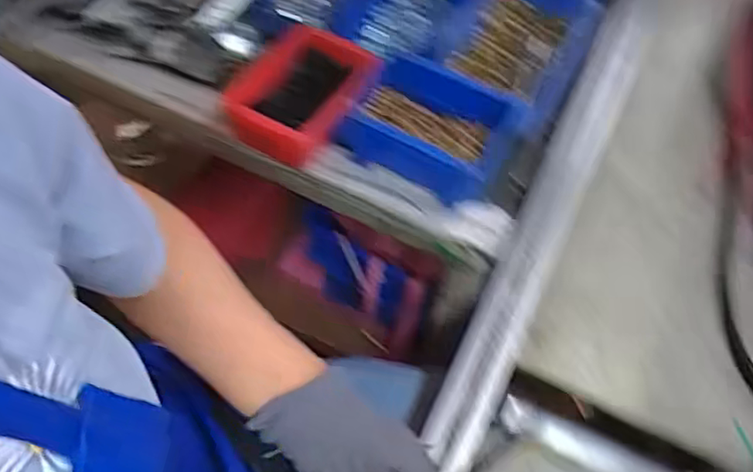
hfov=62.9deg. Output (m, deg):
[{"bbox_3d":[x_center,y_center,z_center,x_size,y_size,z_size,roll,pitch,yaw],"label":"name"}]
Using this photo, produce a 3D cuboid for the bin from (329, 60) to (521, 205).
[{"bbox_3d":[0.047,-0.107,0.604,0.155,0.066,0.088,26,59,14],"label":"bin"}]

